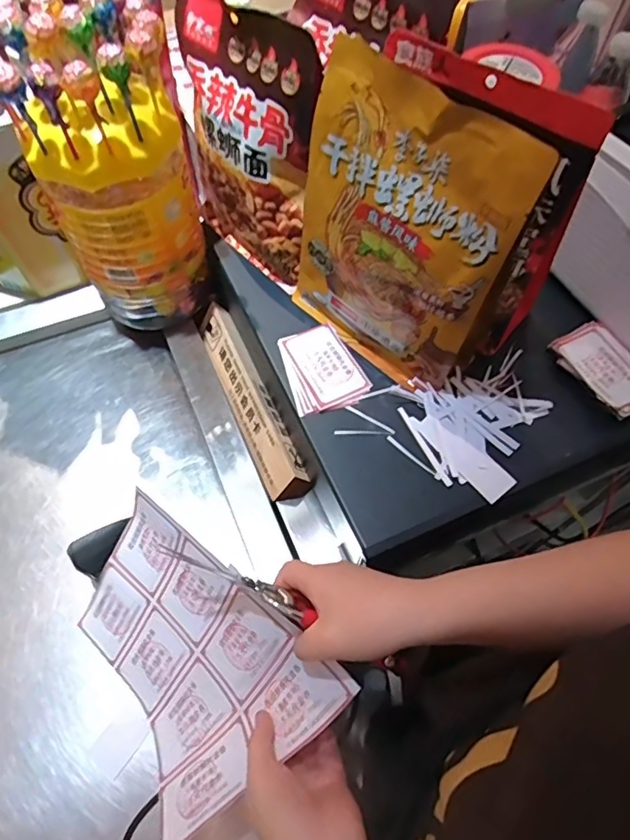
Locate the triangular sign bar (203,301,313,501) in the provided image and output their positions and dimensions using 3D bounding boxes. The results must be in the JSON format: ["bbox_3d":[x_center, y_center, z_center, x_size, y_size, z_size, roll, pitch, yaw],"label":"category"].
[{"bbox_3d":[-0.080,-0.032,0.633,0.046,0.039,0.260,-22,64,-13],"label":"triangular sign bar"}]

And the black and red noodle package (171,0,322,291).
[{"bbox_3d":[-0.072,-0.271,0.534,0.041,0.244,0.185,-38,69,-20],"label":"black and red noodle package"}]

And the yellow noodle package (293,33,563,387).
[{"bbox_3d":[0.073,-0.157,0.472,0.197,0.245,0.067,40,68,18],"label":"yellow noodle package"}]

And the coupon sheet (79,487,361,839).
[{"bbox_3d":[-0.111,0.197,0.436,0.228,0.051,0.185,41,111,21],"label":"coupon sheet"}]

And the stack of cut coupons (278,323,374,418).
[{"bbox_3d":[0.009,-0.055,0.556,0.076,0.006,0.100,-15,63,-10],"label":"stack of cut coupons"}]

